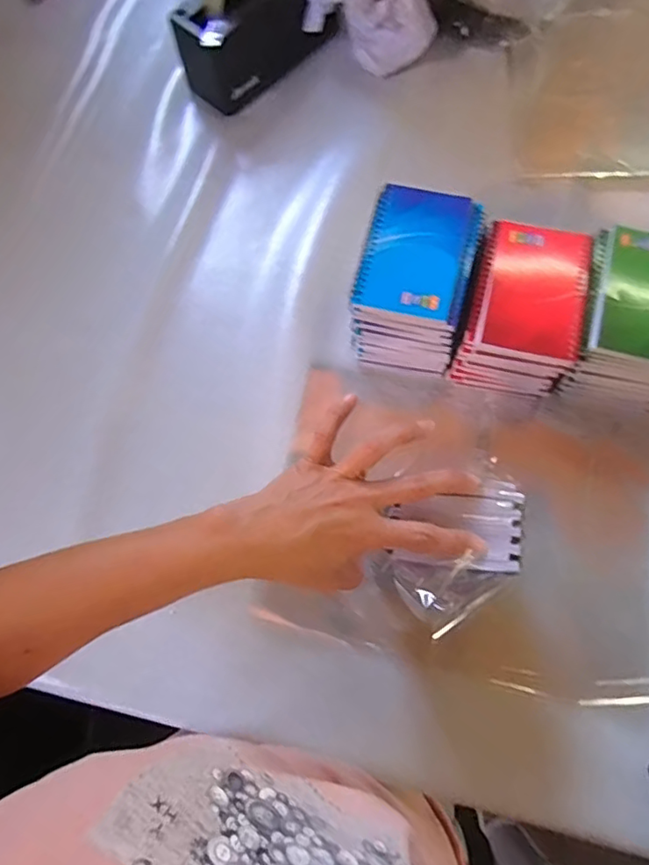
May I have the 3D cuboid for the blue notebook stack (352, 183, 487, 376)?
[{"bbox_3d":[0.084,-0.139,0.516,0.099,0.094,0.144,11,73,7],"label":"blue notebook stack"}]

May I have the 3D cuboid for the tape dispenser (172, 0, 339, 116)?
[{"bbox_3d":[-0.079,-0.481,0.632,0.191,0.127,0.075,-42,74,-10],"label":"tape dispenser"}]

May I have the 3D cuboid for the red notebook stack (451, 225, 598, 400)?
[{"bbox_3d":[0.184,-0.118,0.513,0.096,0.081,0.136,12,73,7],"label":"red notebook stack"}]

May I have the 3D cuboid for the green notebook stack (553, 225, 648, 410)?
[{"bbox_3d":[0.279,-0.104,0.504,0.094,0.079,0.139,13,73,7],"label":"green notebook stack"}]

